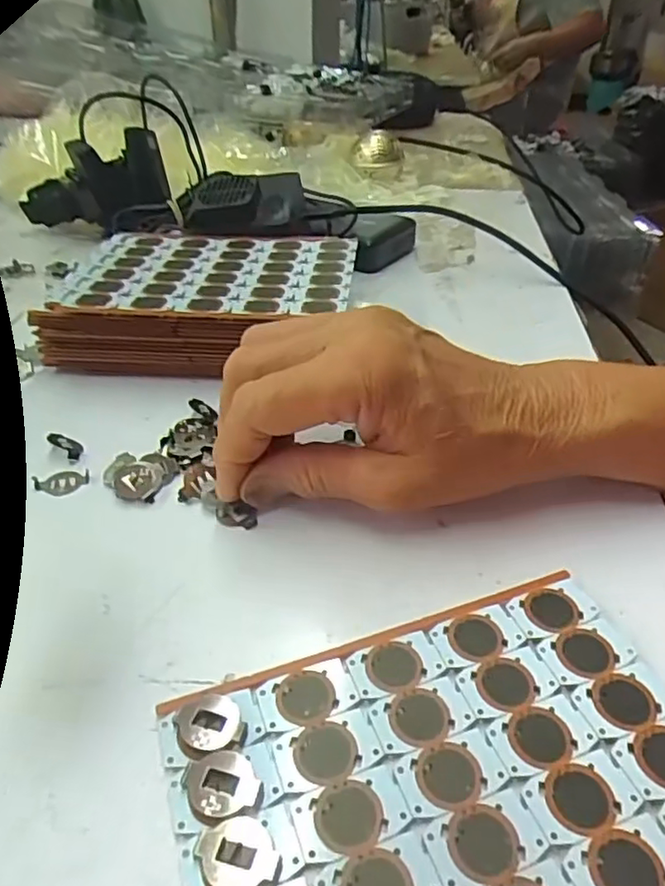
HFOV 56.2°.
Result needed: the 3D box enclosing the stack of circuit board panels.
[{"bbox_3d":[-0.071,-0.086,0.374,0.165,0.042,0.120,5,37,5],"label":"stack of circuit board panels"}]

